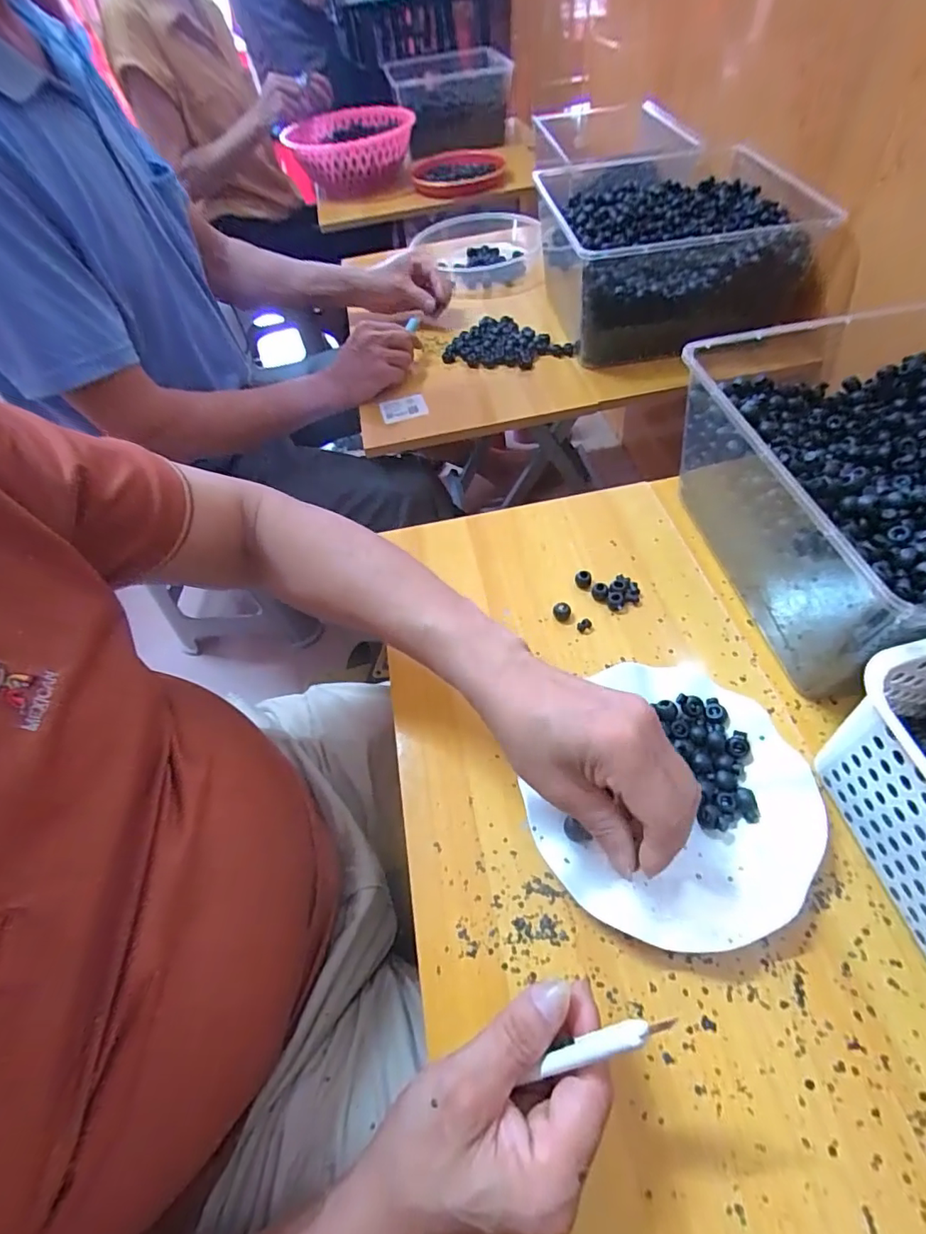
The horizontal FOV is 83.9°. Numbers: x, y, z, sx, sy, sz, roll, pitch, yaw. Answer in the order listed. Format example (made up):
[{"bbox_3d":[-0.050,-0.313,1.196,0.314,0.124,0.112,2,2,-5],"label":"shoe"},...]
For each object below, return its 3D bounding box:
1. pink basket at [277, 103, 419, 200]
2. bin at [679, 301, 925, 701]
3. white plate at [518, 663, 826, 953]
[{"bbox_3d":[-0.250,-1.055,1.179,0.275,0.140,0.299,-12,54,-1],"label":"pink basket"},{"bbox_3d":[0.365,-0.101,0.419,0.302,0.147,0.298,-11,54,-2],"label":"bin"},{"bbox_3d":[0.144,0.124,0.353,0.164,0.026,0.183,30,62,24],"label":"white plate"}]

